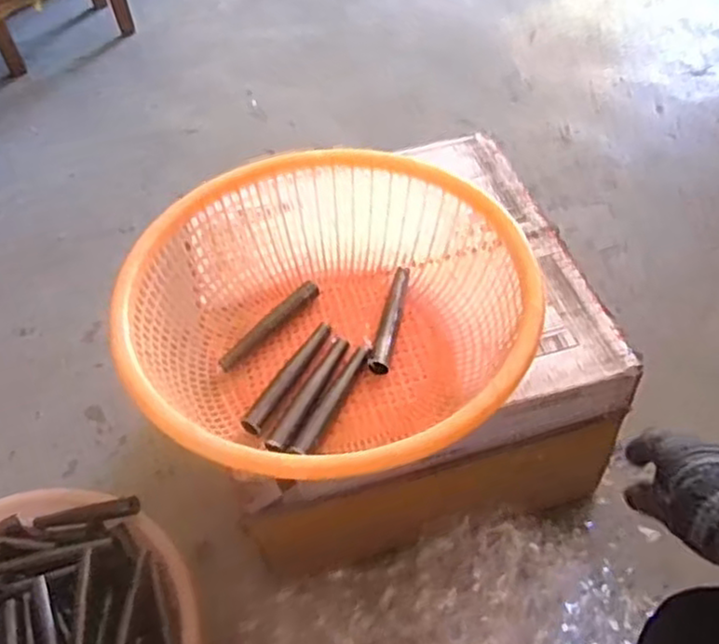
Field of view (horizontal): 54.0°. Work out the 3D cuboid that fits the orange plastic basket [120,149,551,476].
[{"bbox_3d":[-0.028,0.000,0.737,0.398,0.138,0.389,-2,53,2],"label":"orange plastic basket"}]

